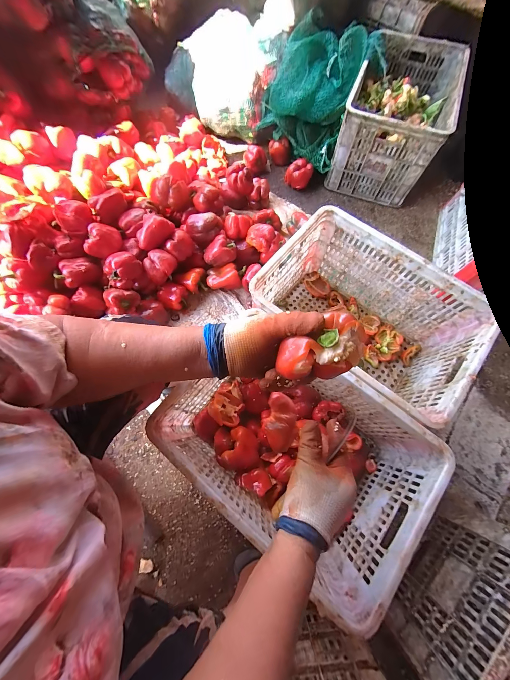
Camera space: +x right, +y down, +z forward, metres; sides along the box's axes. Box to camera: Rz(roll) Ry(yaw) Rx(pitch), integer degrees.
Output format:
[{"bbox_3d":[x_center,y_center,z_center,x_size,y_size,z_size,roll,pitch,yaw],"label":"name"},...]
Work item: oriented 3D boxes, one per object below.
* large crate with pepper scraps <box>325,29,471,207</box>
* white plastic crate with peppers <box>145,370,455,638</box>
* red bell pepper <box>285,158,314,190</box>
[{"bbox_3d":[0.550,-0.886,0.998,0.345,0.292,0.522,19,72,6],"label":"large crate with pepper scraps"},{"bbox_3d":[0.098,0.248,0.592,0.471,0.262,0.356,39,75,11],"label":"white plastic crate with peppers"},{"bbox_3d":[0.185,-0.703,1.042,0.096,0.072,0.090,0,71,0],"label":"red bell pepper"}]

